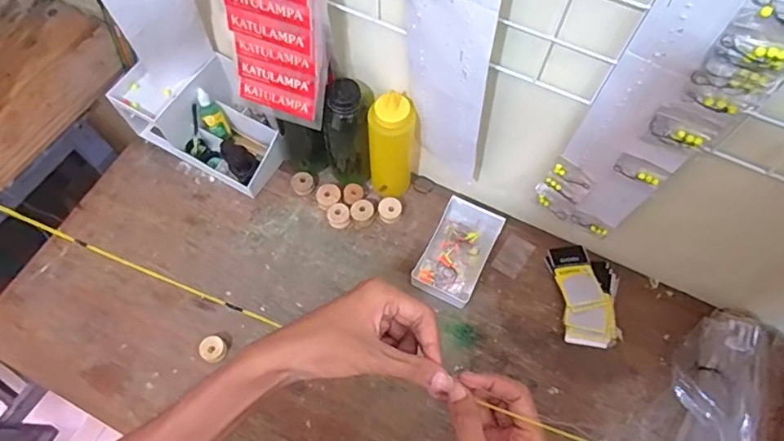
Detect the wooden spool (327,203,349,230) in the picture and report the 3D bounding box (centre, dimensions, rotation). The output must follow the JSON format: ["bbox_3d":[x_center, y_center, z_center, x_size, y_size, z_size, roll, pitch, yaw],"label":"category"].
[{"bbox_3d":[-0.078,-0.007,0.735,0.030,0.026,0.031,0,66,0],"label":"wooden spool"}]

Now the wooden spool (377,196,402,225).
[{"bbox_3d":[-0.003,-0.014,0.740,0.033,0.025,0.033,0,66,0],"label":"wooden spool"}]

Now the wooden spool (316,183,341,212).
[{"bbox_3d":[-0.093,-0.032,0.745,0.035,0.027,0.039,-18,67,-8],"label":"wooden spool"}]

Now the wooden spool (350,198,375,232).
[{"bbox_3d":[-0.044,-0.009,0.738,0.031,0.023,0.039,18,67,7],"label":"wooden spool"}]

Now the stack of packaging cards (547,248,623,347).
[{"bbox_3d":[0.268,0.099,0.687,0.084,0.030,0.143,-4,66,-2],"label":"stack of packaging cards"}]

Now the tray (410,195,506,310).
[{"bbox_3d":[0.094,0.042,0.712,0.083,0.029,0.143,27,68,11],"label":"tray"}]

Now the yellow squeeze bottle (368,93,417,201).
[{"bbox_3d":[0.001,-0.102,0.682,0.060,0.187,0.061,0,66,0],"label":"yellow squeeze bottle"}]

